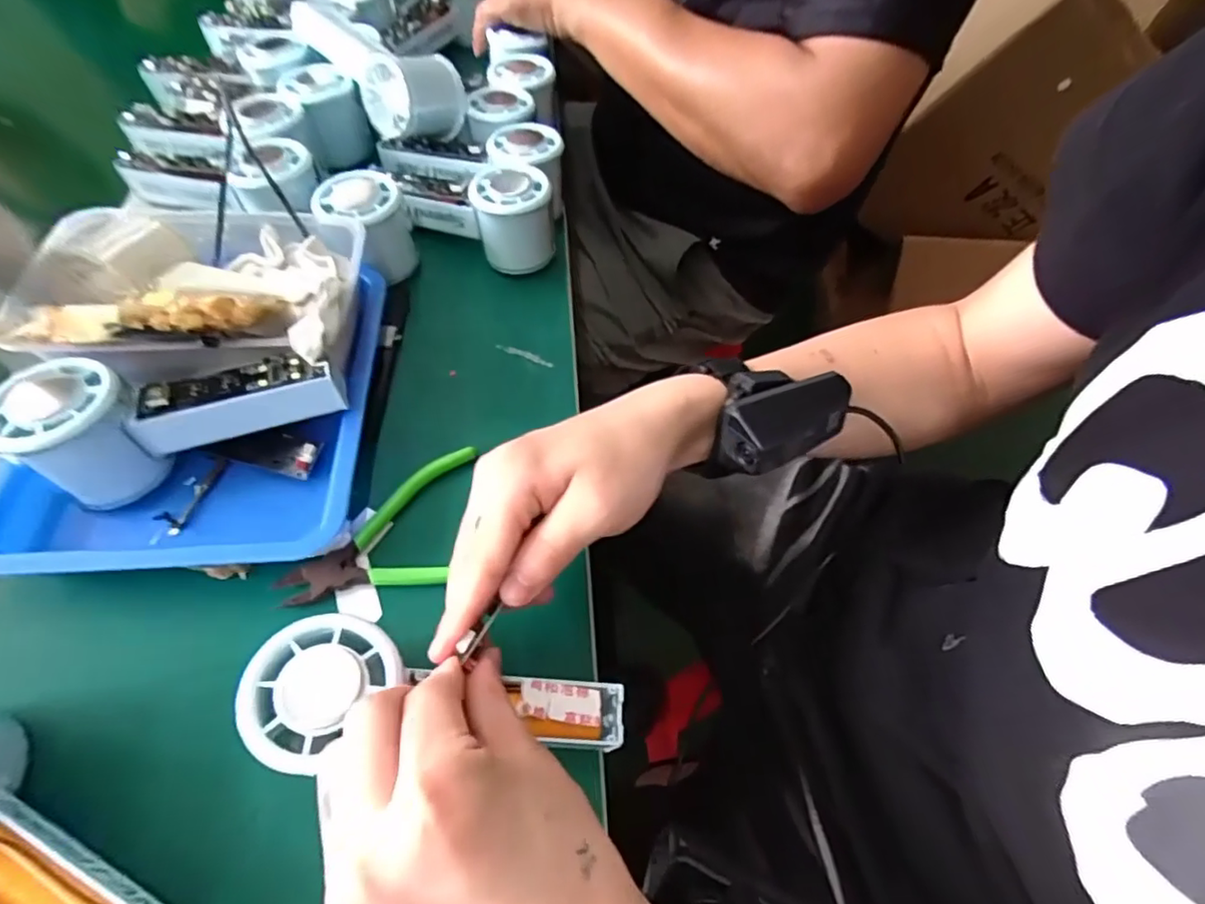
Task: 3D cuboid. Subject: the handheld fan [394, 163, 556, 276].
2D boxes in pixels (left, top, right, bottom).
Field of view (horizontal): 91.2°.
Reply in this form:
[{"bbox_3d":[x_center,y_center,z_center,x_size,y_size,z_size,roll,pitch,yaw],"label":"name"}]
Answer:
[{"bbox_3d":[-0.088,-0.182,0.440,0.109,0.056,0.051,25,59,13],"label":"handheld fan"}]

